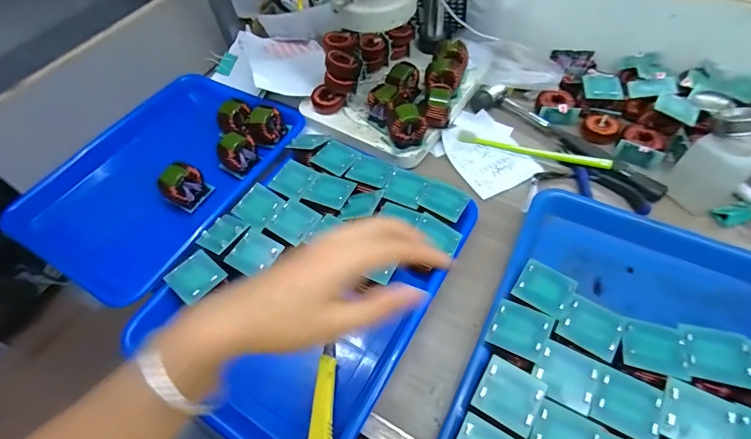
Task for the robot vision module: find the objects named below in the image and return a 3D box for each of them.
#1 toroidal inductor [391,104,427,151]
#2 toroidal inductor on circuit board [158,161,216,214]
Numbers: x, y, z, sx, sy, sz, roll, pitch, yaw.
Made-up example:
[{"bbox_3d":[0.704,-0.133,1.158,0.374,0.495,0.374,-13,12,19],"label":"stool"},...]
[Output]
[{"bbox_3d":[0.041,-0.113,0.482,0.043,0.051,0.033,-3,56,3],"label":"toroidal inductor"},{"bbox_3d":[-0.238,-0.041,0.479,0.030,0.049,0.048,31,63,23],"label":"toroidal inductor on circuit board"}]

